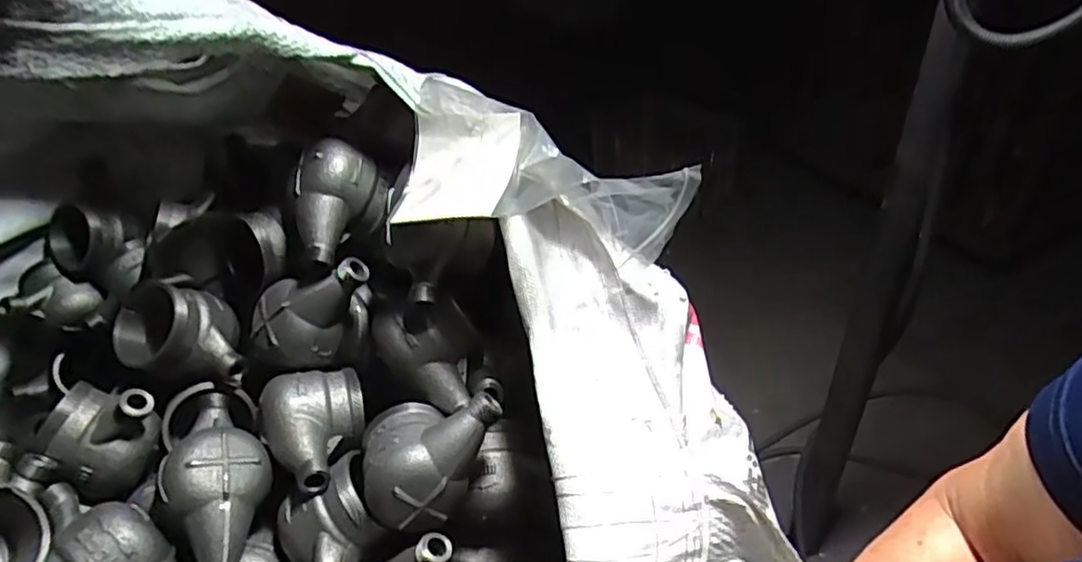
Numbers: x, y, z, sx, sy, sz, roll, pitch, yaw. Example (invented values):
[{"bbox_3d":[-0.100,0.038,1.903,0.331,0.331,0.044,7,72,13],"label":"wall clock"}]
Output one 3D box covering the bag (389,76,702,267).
[{"bbox_3d":[-0.006,-0.074,0.528,0.238,0.101,0.103,19,43,11],"label":"bag"}]

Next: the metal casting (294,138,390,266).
[{"bbox_3d":[-0.187,-0.077,0.615,0.088,0.103,0.063,-22,14,-36],"label":"metal casting"}]

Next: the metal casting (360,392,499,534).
[{"bbox_3d":[-0.089,0.141,0.550,0.117,0.067,0.092,-12,38,-7],"label":"metal casting"}]

